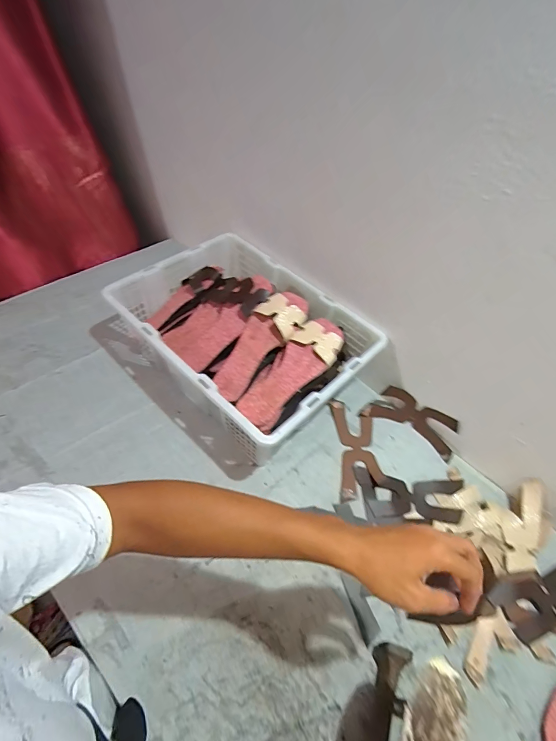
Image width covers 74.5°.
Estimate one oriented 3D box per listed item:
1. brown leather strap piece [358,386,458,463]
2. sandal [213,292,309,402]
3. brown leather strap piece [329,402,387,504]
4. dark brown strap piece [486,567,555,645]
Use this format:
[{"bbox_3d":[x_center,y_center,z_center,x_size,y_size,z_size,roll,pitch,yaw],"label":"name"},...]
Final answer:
[{"bbox_3d":[0.281,0.104,0.760,0.194,0.065,0.069,30,54,17],"label":"brown leather strap piece"},{"bbox_3d":[-0.033,-0.050,0.681,0.087,0.039,0.230,34,82,20],"label":"sandal"},{"bbox_3d":[0.159,0.158,0.740,0.087,0.015,0.204,2,51,-5],"label":"brown leather strap piece"},{"bbox_3d":[0.445,0.374,0.599,0.208,0.011,0.084,-8,53,-13],"label":"dark brown strap piece"}]

